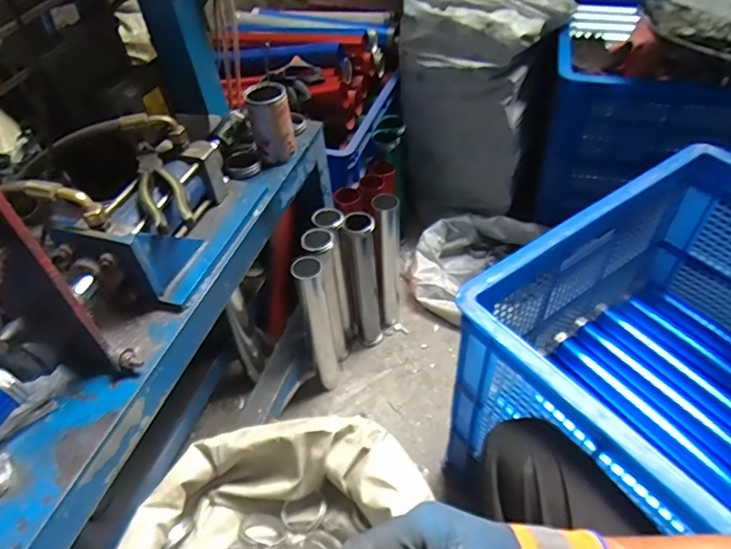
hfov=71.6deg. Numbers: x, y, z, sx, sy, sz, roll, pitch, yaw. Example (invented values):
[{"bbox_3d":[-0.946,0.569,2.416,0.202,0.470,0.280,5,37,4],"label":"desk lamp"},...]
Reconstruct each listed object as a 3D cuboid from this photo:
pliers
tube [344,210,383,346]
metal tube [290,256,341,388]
[{"bbox_3d":[-0.270,-0.120,0.655,0.046,0.017,0.195,-25,51,-18],"label":"pliers"},{"bbox_3d":[-0.003,0.024,1.102,0.065,0.355,0.057,-7,47,-3],"label":"tube"},{"bbox_3d":[-0.093,0.106,1.027,0.056,0.350,0.068,-9,48,-5],"label":"metal tube"}]

